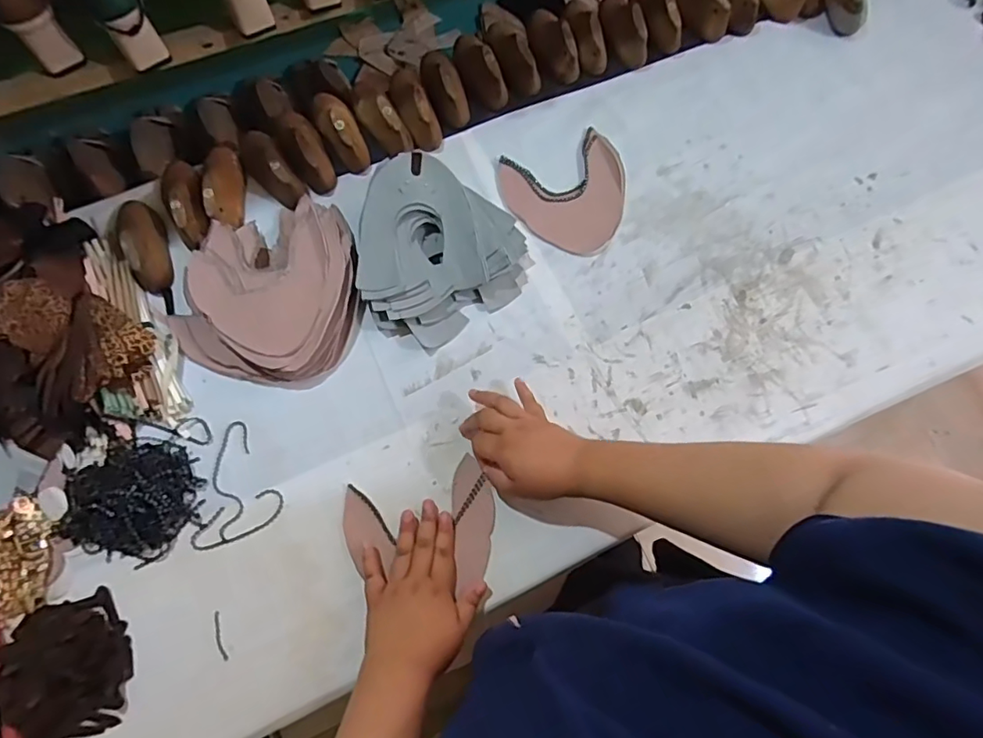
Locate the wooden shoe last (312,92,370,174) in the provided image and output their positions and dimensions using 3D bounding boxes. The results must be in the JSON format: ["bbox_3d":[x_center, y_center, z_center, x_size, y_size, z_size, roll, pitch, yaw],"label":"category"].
[{"bbox_3d":[-0.210,-0.334,0.740,0.050,0.056,0.134,-22,72,-7],"label":"wooden shoe last"}]

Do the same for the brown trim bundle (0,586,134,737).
[{"bbox_3d":[-0.431,0.301,0.538,0.122,0.034,0.135,-25,73,-8],"label":"brown trim bundle"}]

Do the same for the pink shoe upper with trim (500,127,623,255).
[{"bbox_3d":[0.107,-0.231,0.732,0.162,0.017,0.168,-17,72,-5],"label":"pink shoe upper with trim"}]

